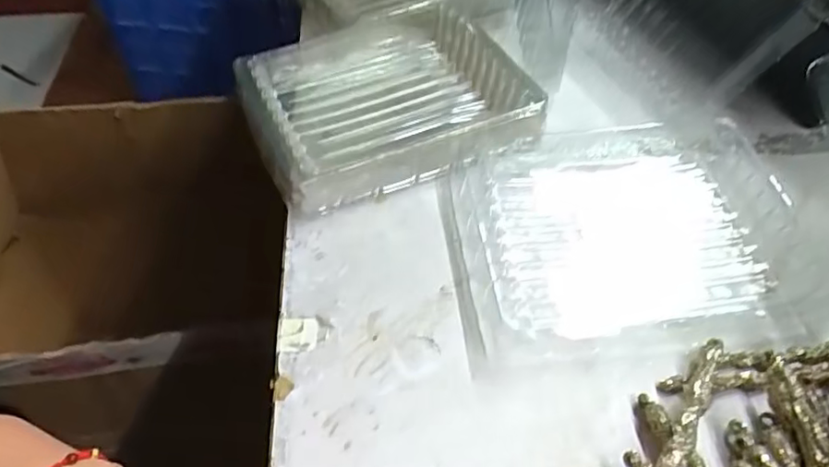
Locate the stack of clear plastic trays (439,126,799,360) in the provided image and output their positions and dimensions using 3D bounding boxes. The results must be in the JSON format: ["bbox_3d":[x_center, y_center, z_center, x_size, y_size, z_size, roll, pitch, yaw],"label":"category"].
[{"bbox_3d":[0.120,-0.005,0.356,0.194,0.019,0.161,-7,51,-5],"label":"stack of clear plastic trays"}]

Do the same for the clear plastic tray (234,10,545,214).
[{"bbox_3d":[-0.024,-0.096,0.425,0.183,0.035,0.158,-21,53,-16],"label":"clear plastic tray"}]

